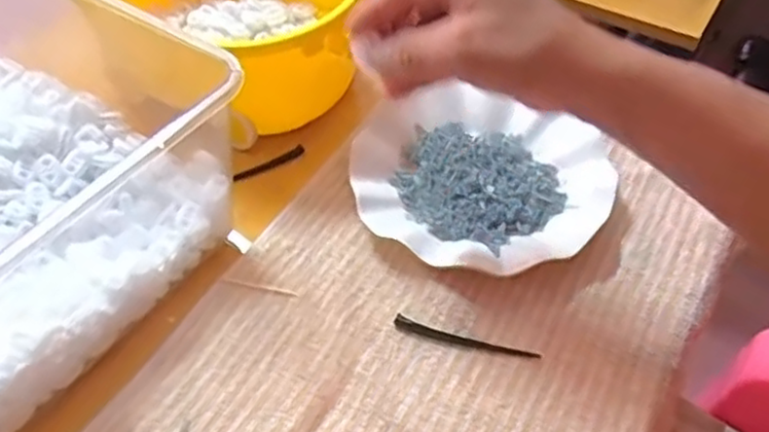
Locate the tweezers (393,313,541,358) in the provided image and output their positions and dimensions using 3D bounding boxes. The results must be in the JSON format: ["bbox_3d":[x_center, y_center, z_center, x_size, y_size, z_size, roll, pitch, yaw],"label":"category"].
[{"bbox_3d":[0.049,0.075,0.436,0.089,0.005,0.009,14,51,12],"label":"tweezers"}]

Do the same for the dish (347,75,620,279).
[{"bbox_3d":[0.068,-0.035,0.514,0.176,0.021,0.177,0,49,0],"label":"dish"}]

